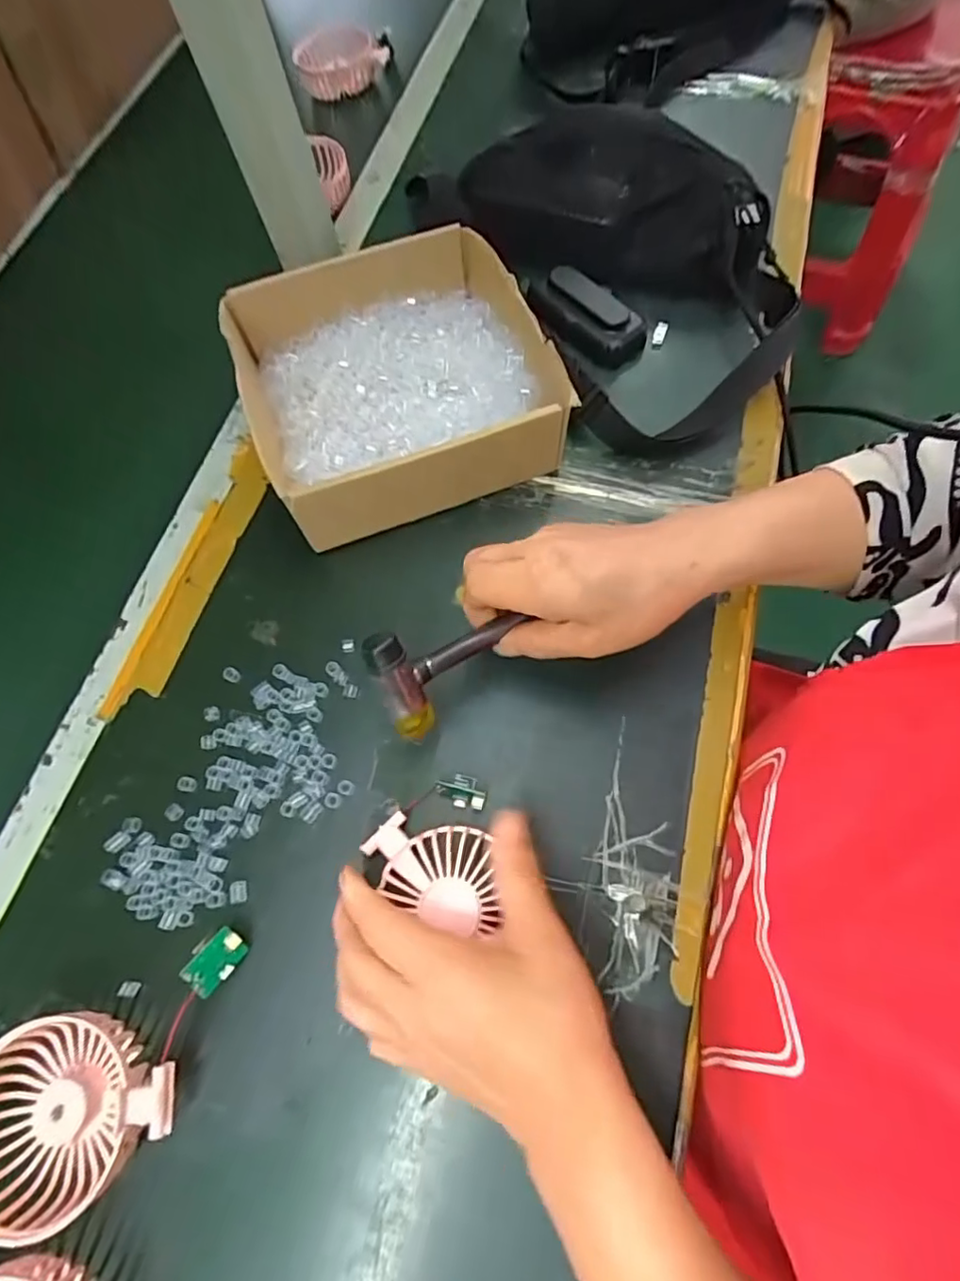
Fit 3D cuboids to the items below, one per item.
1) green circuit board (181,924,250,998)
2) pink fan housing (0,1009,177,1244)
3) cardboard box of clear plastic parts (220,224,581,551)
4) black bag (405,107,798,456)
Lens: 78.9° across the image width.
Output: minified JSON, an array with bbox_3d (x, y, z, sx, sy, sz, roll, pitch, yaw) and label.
[{"bbox_3d":[-0.145,0.174,0.319,0.023,0.004,0.031,47,54,2],"label":"green circuit board"},{"bbox_3d":[-0.209,0.240,0.301,0.105,0.038,0.086,-16,68,-3],"label":"pink fan housing"},{"bbox_3d":[-0.062,-0.196,0.446,0.208,0.074,0.198,-20,69,-5],"label":"cardboard box of clear plastic parts"},{"bbox_3d":[0.116,-0.321,0.477,0.229,0.087,0.328,-33,70,-10],"label":"black bag"}]

